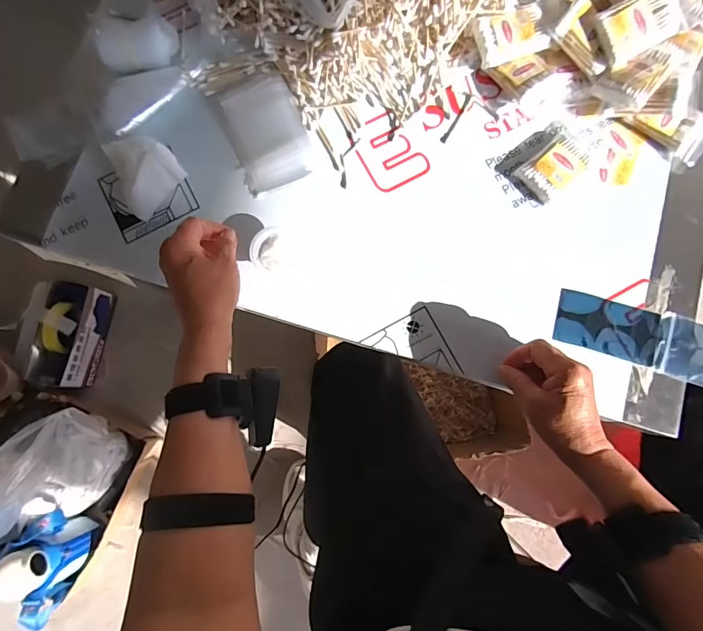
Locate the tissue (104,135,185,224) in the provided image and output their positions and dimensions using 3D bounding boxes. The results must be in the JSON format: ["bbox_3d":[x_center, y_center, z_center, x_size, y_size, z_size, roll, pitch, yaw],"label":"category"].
[{"bbox_3d":[-0.233,-0.161,0.456,0.074,0.047,0.075,-40,81,-6],"label":"tissue"}]

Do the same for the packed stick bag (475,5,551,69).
[{"bbox_3d":[0.184,-0.322,0.470,0.077,0.012,0.054,-13,95,3],"label":"packed stick bag"}]

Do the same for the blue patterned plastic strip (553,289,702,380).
[{"bbox_3d":[0.319,0.023,0.443,0.187,0.008,0.062,18,83,6],"label":"blue patterned plastic strip"}]

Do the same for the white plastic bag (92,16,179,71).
[{"bbox_3d":[-0.252,-0.322,0.488,0.088,0.045,0.053,-9,79,-1],"label":"white plastic bag"}]

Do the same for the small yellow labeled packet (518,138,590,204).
[{"bbox_3d":[0.234,-0.171,0.469,0.079,0.019,0.049,-40,81,-6],"label":"small yellow labeled packet"}]

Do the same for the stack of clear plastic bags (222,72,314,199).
[{"bbox_3d":[-0.098,-0.217,0.486,0.085,0.012,0.134,-18,80,-3],"label":"stack of clear plastic bags"}]

